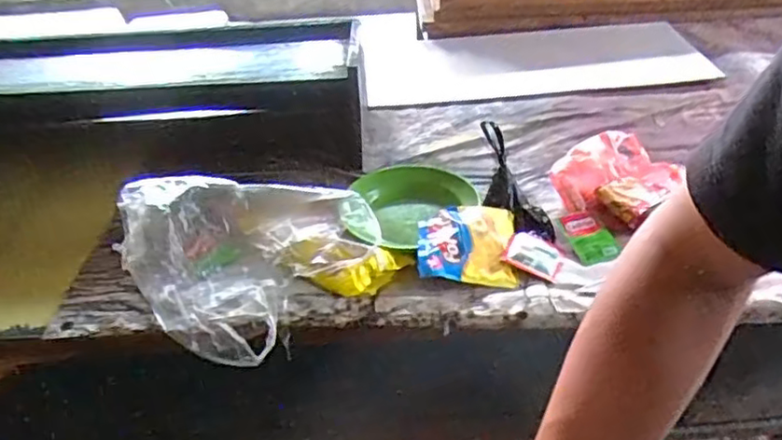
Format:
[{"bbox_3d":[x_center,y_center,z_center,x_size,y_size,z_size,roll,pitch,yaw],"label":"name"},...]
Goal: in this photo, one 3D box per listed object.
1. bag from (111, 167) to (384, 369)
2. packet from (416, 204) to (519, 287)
[{"bbox_3d":[-0.211,0.024,0.900,0.270,0.113,0.304,-30,43,-32],"label":"bag"},{"bbox_3d":[0.109,0.031,0.927,0.140,0.043,0.140,-1,35,3],"label":"packet"}]

